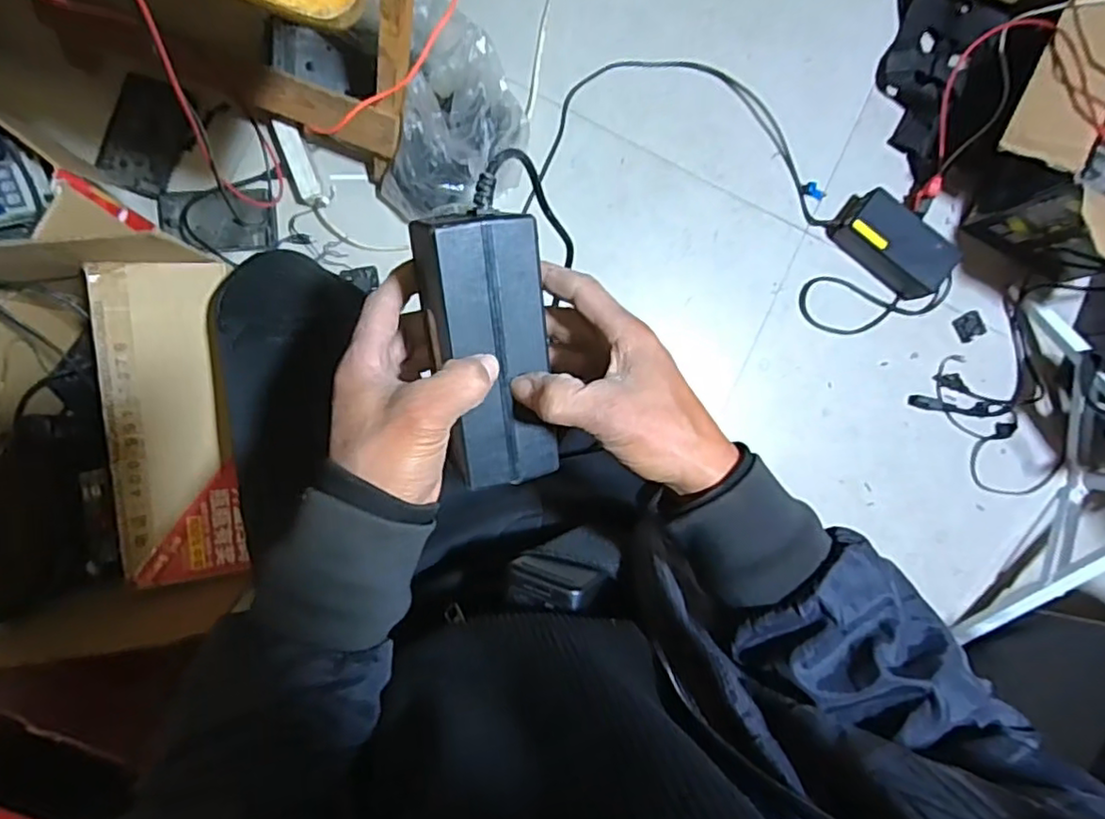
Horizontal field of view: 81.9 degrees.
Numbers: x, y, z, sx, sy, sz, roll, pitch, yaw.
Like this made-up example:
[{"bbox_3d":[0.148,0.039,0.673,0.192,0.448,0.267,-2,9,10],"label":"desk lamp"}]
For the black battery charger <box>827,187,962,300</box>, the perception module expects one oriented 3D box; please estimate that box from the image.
[{"bbox_3d":[0.520,-0.251,0.962,0.182,0.069,0.095,37,89,-3],"label":"black battery charger"}]

